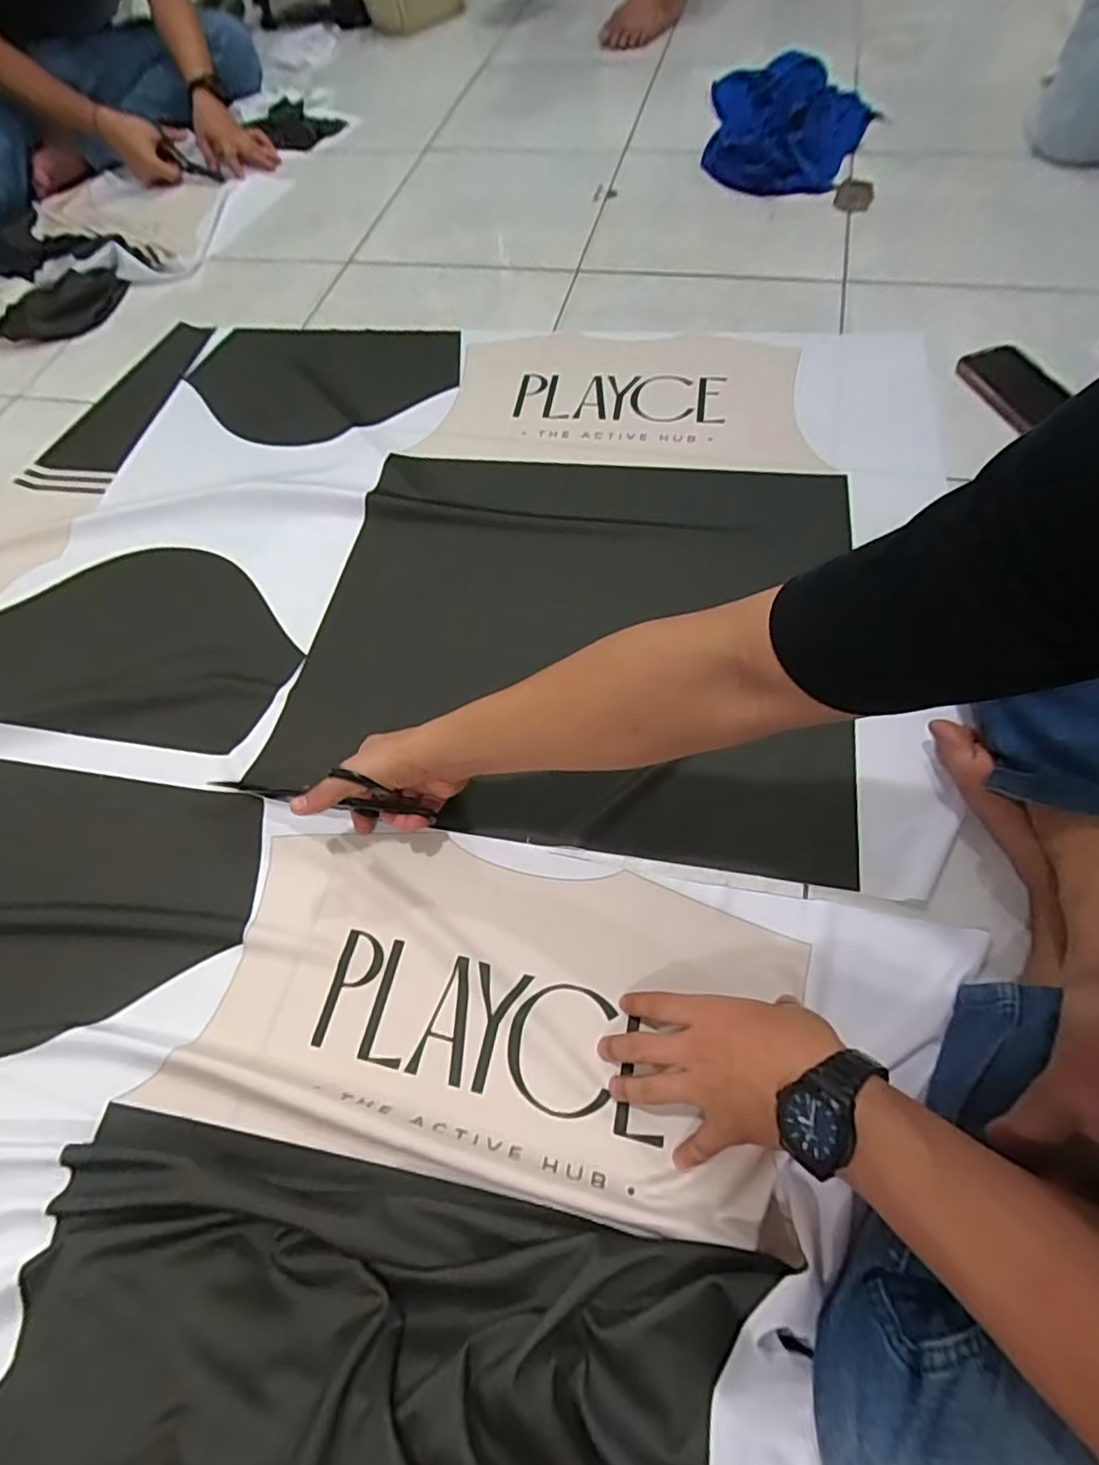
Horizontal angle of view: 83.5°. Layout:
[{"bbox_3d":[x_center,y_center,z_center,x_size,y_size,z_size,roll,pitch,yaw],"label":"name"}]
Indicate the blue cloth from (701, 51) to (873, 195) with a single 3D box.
[{"bbox_3d":[0.430,-1.110,1.106,0.279,0.042,0.508,8,63,8],"label":"blue cloth"}]

